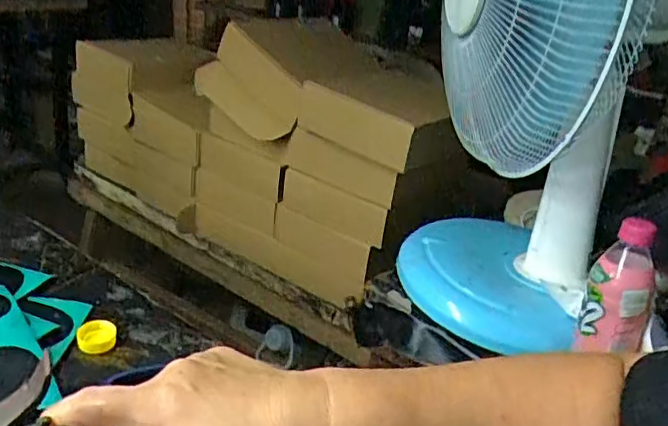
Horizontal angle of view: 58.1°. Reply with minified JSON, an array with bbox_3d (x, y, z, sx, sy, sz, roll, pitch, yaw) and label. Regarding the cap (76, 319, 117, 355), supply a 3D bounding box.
[{"bbox_3d":[-0.200,0.104,0.507,0.030,0.012,0.031,-1,27,-18],"label":"cap"}]

